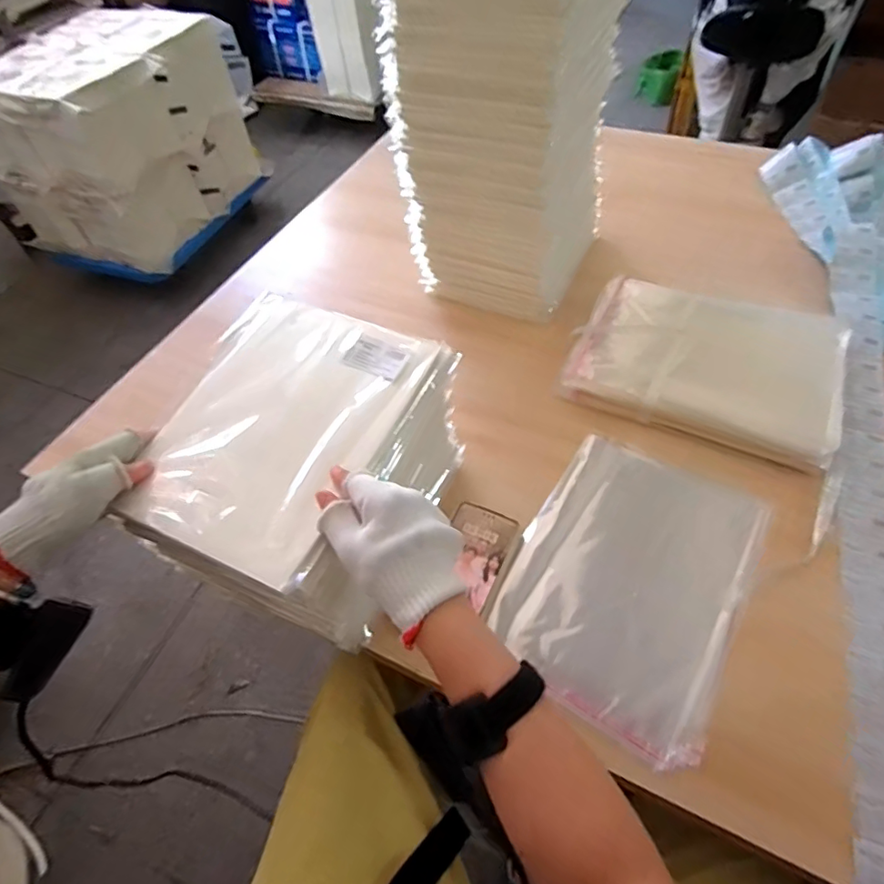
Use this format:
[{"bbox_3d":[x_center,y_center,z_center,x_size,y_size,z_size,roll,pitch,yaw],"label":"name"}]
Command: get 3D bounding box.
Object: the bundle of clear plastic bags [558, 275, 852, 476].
[{"bbox_3d":[0.359,-0.117,0.740,0.331,0.054,0.258,21,59,19],"label":"bundle of clear plastic bags"}]

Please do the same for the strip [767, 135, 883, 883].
[{"bbox_3d":[0.540,-0.080,0.708,0.232,0.064,1.191,14,59,20],"label":"strip"}]

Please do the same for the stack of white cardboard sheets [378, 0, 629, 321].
[{"bbox_3d":[0.092,-0.424,0.728,0.222,0.465,0.231,21,59,19],"label":"stack of white cardboard sheets"}]

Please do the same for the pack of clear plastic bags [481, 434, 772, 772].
[{"bbox_3d":[0.202,0.145,0.595,0.226,0.023,0.308,24,60,21],"label":"pack of clear plastic bags"}]

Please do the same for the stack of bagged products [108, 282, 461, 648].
[{"bbox_3d":[-0.131,0.026,0.545,0.209,0.188,0.263,19,59,18],"label":"stack of bagged products"}]

